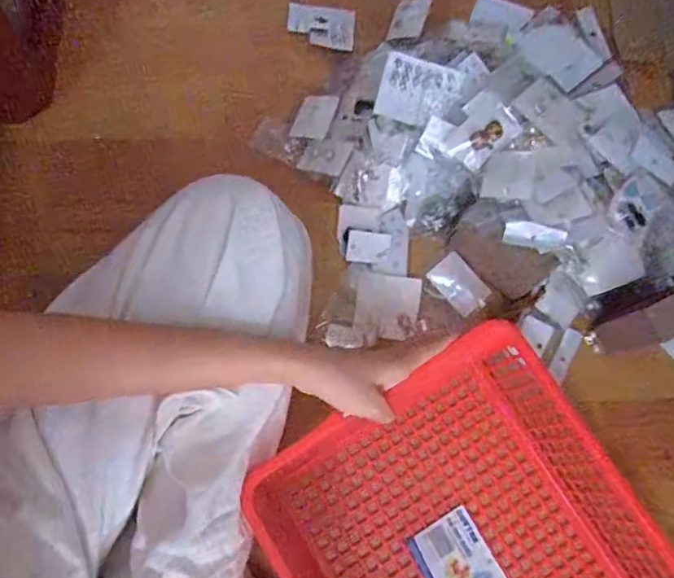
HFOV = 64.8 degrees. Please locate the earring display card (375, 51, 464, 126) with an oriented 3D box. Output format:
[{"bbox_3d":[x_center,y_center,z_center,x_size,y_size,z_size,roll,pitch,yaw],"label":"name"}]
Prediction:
[{"bbox_3d":[0.090,-0.212,0.580,0.084,0.013,0.065,17,117,2],"label":"earring display card"}]

